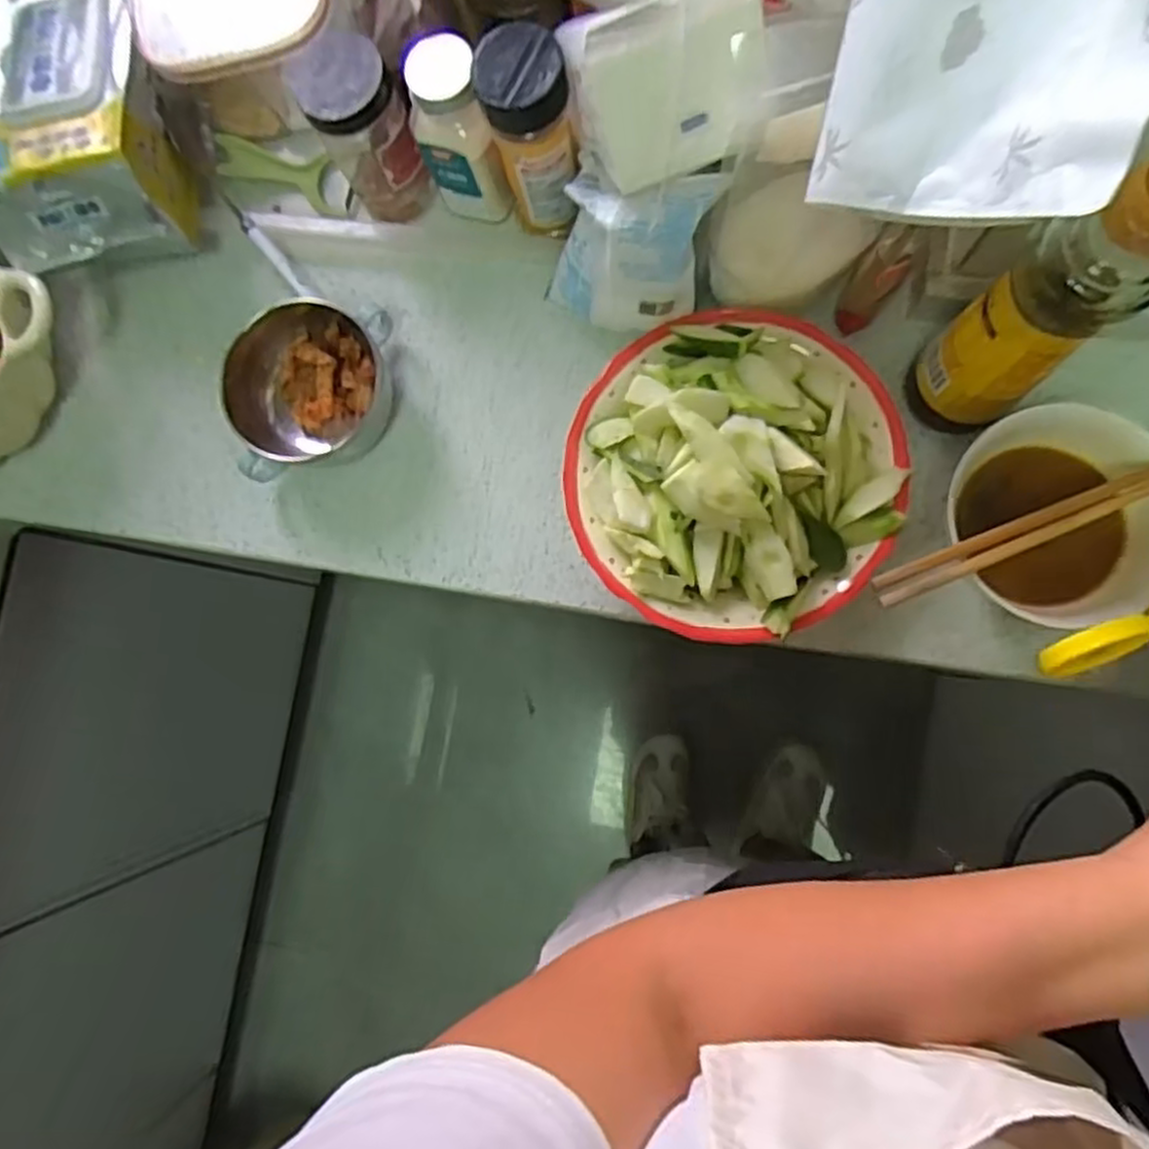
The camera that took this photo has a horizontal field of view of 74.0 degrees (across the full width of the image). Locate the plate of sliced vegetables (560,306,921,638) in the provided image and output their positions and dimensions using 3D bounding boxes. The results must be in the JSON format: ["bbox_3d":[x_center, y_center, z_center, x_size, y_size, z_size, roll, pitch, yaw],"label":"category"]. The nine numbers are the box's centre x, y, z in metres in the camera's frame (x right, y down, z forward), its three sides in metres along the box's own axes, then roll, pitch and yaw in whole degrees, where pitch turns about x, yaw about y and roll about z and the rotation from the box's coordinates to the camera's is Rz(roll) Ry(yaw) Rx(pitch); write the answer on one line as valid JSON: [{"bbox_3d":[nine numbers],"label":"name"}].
[{"bbox_3d":[0.098,-0.064,0.476,0.200,0.085,0.198,-1,83,6],"label":"plate of sliced vegetables"}]

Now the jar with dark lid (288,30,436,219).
[{"bbox_3d":[-0.135,-0.291,0.513,0.055,0.125,0.056,-1,83,6],"label":"jar with dark lid"}]

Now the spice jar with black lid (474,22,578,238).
[{"bbox_3d":[-0.024,-0.273,0.487,0.048,0.137,0.058,-9,82,5],"label":"spice jar with black lid"}]

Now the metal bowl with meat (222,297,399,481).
[{"bbox_3d":[-0.180,-0.130,0.534,0.103,0.058,0.110,-1,83,6],"label":"metal bowl with meat"}]

